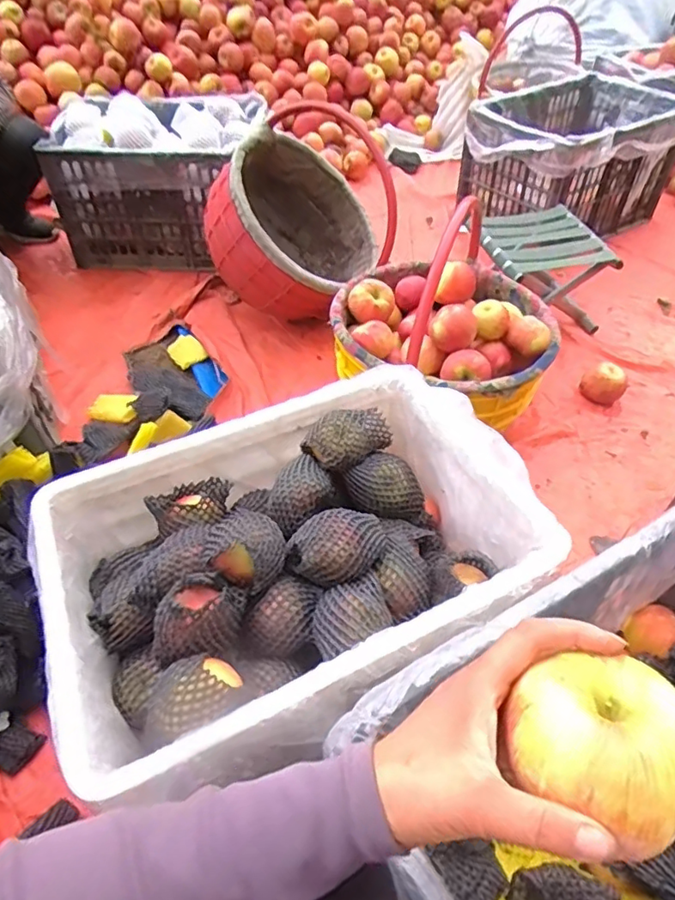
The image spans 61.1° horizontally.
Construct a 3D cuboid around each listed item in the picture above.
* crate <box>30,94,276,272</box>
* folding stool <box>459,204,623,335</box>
[{"bbox_3d":[-0.444,-0.695,1.487,0.511,0.300,0.379,-3,48,0],"label":"crate"},{"bbox_3d":[0.438,-0.387,1.287,0.254,0.192,0.247,-9,48,-6],"label":"folding stool"}]

